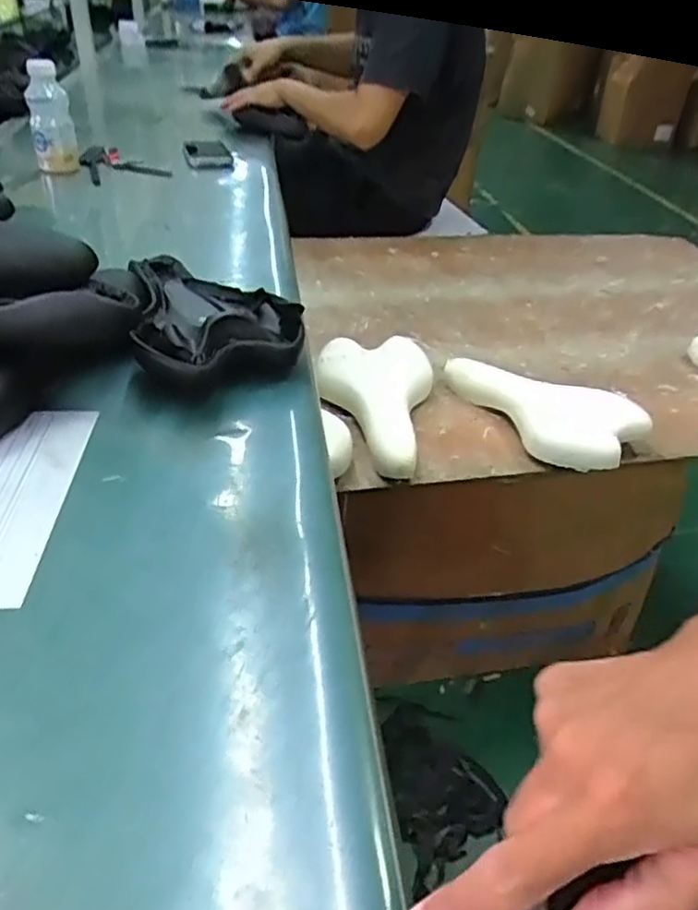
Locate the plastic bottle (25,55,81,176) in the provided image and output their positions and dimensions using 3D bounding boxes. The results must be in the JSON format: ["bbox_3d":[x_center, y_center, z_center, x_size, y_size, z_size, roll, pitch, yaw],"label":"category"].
[{"bbox_3d":[-0.485,-0.547,1.102,0.065,0.162,0.056,-9,38,-20],"label":"plastic bottle"}]

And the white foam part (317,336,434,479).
[{"bbox_3d":[0.025,-0.079,0.857,0.149,0.044,0.270,9,37,7],"label":"white foam part"}]

